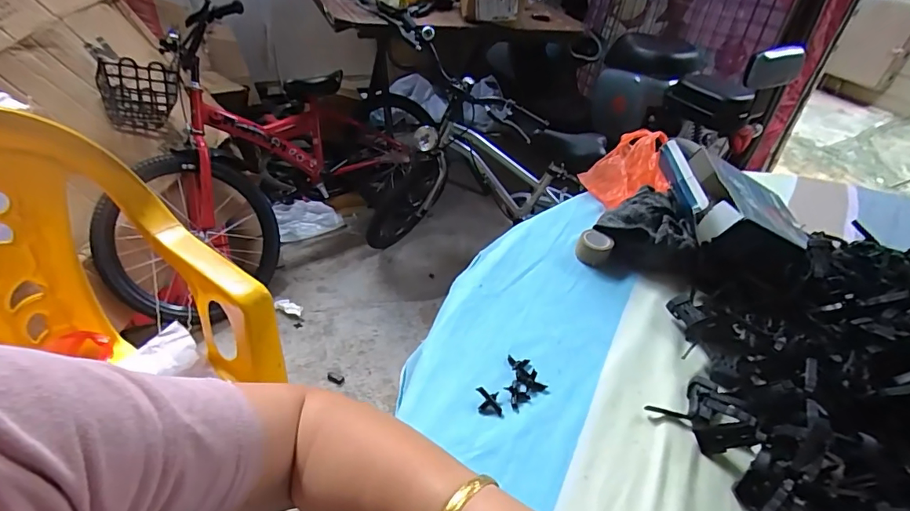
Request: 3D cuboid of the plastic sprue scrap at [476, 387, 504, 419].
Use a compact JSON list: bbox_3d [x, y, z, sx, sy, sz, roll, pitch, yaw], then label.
[{"bbox_3d":[0.028,0.119,0.384,0.019,0.009,0.022,1,41,-6],"label":"plastic sprue scrap"}]

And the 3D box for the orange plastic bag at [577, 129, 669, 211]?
[{"bbox_3d":[0.244,-0.120,0.656,0.103,0.056,0.152,33,47,27],"label":"orange plastic bag"}]

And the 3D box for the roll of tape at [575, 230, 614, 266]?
[{"bbox_3d":[0.155,-0.009,0.530,0.035,0.025,0.035,4,41,-3],"label":"roll of tape"}]

